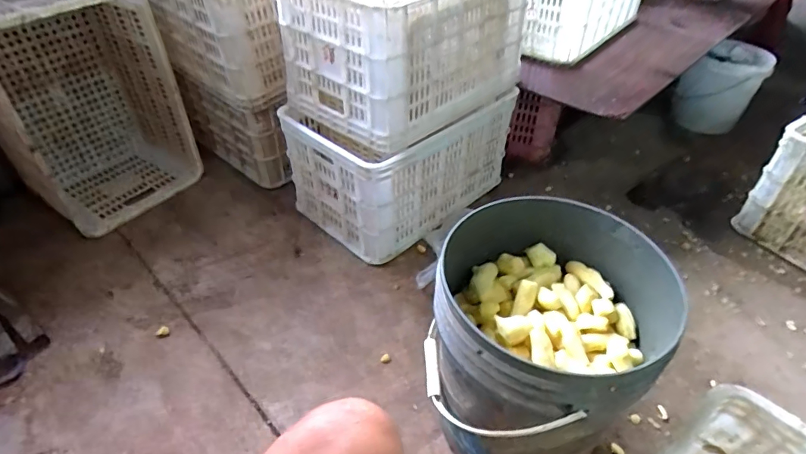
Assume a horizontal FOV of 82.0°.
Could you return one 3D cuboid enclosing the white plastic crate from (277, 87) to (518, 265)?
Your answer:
[{"bbox_3d":[-0.008,-0.187,1.191,0.350,0.283,0.473,31,50,29],"label":"white plastic crate"}]

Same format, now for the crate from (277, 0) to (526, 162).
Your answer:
[{"bbox_3d":[0.012,-0.422,1.063,0.340,0.293,0.474,28,45,31],"label":"crate"}]

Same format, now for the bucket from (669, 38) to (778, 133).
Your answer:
[{"bbox_3d":[1.062,-0.461,1.567,0.210,0.251,0.213,31,50,29],"label":"bucket"}]

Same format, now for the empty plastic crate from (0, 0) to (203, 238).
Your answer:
[{"bbox_3d":[-0.780,-0.304,1.150,0.314,0.492,0.394,34,51,31],"label":"empty plastic crate"}]

